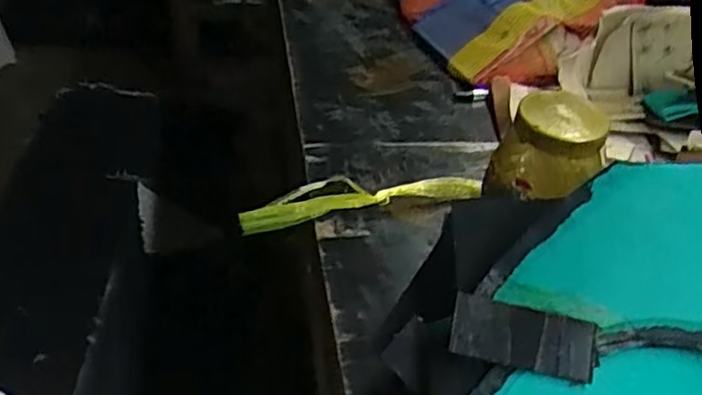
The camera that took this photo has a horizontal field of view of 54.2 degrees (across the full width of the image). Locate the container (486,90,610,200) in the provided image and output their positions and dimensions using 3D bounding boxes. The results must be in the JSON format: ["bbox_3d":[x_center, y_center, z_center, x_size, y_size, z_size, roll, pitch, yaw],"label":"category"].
[{"bbox_3d":[0.123,-0.033,0.420,0.059,0.055,0.053,23,43,20],"label":"container"}]

